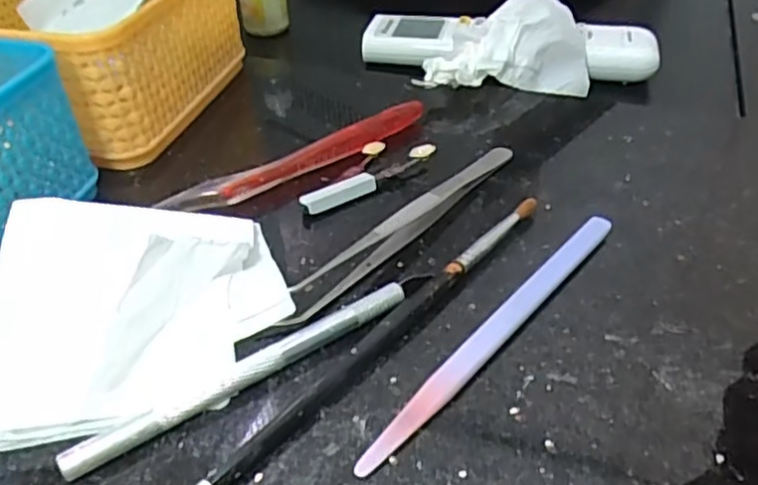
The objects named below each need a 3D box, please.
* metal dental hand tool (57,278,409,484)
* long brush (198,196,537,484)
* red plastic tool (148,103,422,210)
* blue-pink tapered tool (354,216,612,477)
[{"bbox_3d":[-0.041,0.039,0.207,0.113,0.008,0.010,-24,44,-26],"label":"metal dental hand tool"},{"bbox_3d":[-0.002,0.032,0.215,0.010,0.009,0.186,29,48,32],"label":"long brush"},{"bbox_3d":[-0.032,-0.039,0.296,0.129,0.014,0.012,-24,44,-26],"label":"red plastic tool"},{"bbox_3d":[0.041,0.028,0.221,0.009,0.004,0.138,38,53,20],"label":"blue-pink tapered tool"}]

